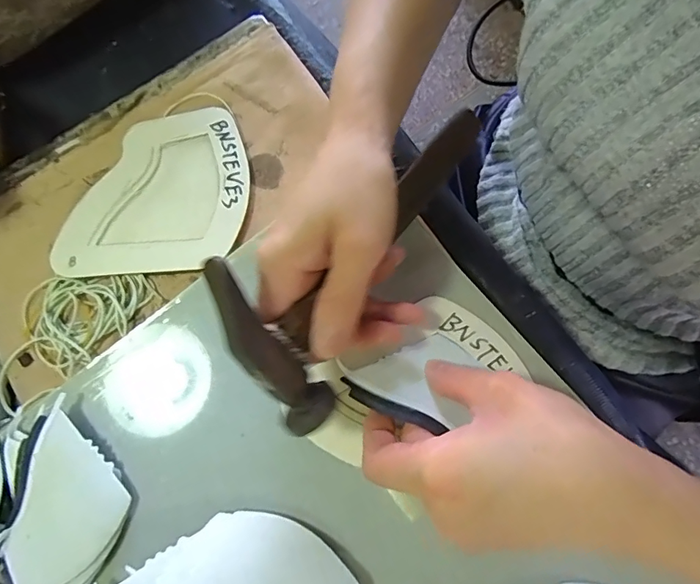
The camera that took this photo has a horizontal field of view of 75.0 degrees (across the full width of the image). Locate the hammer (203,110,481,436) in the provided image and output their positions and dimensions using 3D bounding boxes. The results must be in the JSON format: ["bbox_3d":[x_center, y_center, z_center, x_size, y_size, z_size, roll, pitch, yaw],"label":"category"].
[{"bbox_3d":[0.020,-0.040,0.261,0.077,0.035,0.235,37,58,6],"label":"hammer"}]

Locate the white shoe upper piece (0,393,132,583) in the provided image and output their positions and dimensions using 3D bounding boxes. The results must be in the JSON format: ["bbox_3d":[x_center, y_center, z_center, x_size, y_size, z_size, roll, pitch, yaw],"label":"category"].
[{"bbox_3d":[-0.168,0.121,0.254,0.075,0.009,0.093,-36,83,-5],"label":"white shoe upper piece"}]

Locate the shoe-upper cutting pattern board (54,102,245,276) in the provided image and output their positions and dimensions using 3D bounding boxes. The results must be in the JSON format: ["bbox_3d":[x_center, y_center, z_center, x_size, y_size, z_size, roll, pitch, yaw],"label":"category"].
[{"bbox_3d":[-0.137,-0.072,0.321,0.126,0.005,0.118,-4,75,0],"label":"shoe-upper cutting pattern board"}]

